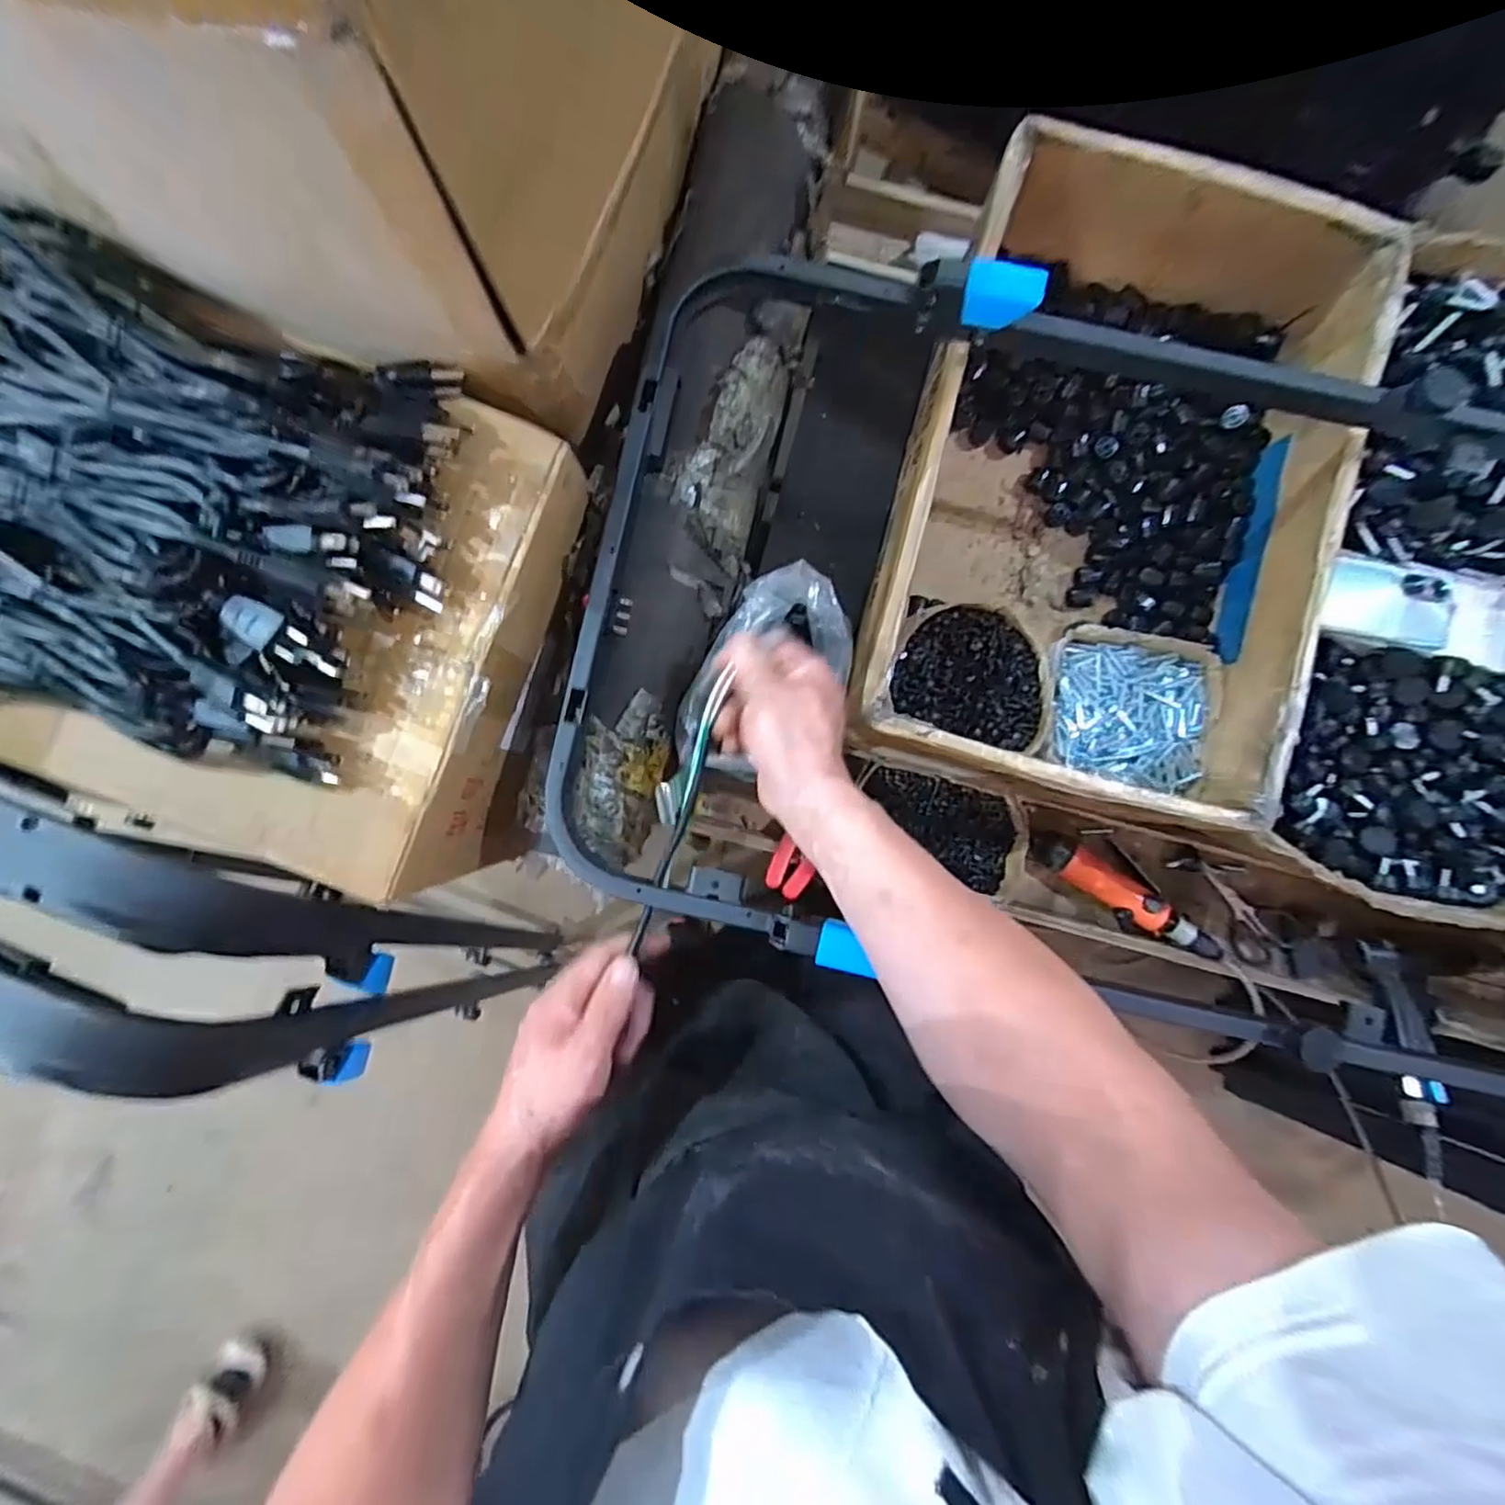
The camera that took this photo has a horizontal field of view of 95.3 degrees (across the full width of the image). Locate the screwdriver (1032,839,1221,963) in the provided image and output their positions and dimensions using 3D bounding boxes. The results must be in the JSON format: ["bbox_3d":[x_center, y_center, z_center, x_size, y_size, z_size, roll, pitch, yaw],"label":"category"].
[{"bbox_3d":[0.397,0.157,0.734,0.215,0.040,0.052,38,88,1],"label":"screwdriver"}]

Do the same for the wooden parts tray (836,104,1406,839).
[{"bbox_3d":[0.315,-0.221,0.640,0.342,0.190,0.524,18,88,1],"label":"wooden parts tray"}]

